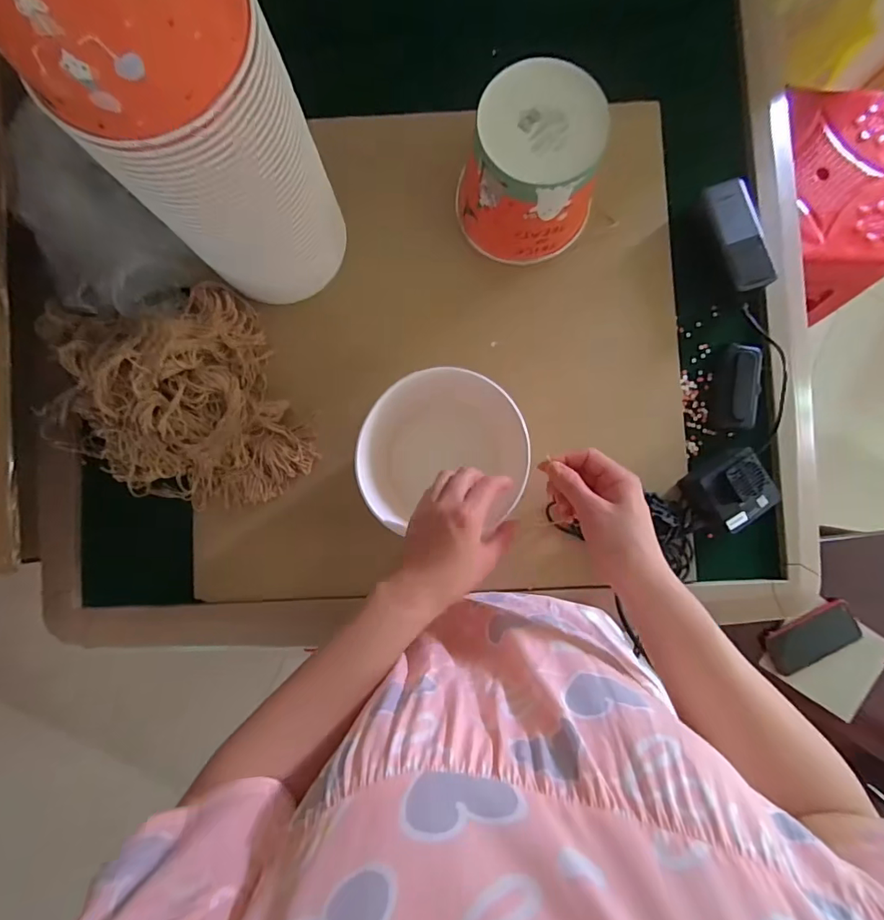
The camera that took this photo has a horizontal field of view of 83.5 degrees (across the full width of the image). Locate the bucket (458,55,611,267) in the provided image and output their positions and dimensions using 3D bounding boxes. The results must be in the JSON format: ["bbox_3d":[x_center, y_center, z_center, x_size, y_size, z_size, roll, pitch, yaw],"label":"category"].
[{"bbox_3d":[0.099,-0.309,0.535,0.148,0.123,0.140,15,86,1],"label":"bucket"}]

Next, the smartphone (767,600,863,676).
[{"bbox_3d":[0.646,0.308,0.864,0.156,0.017,0.084,-24,91,3],"label":"smartphone"}]

